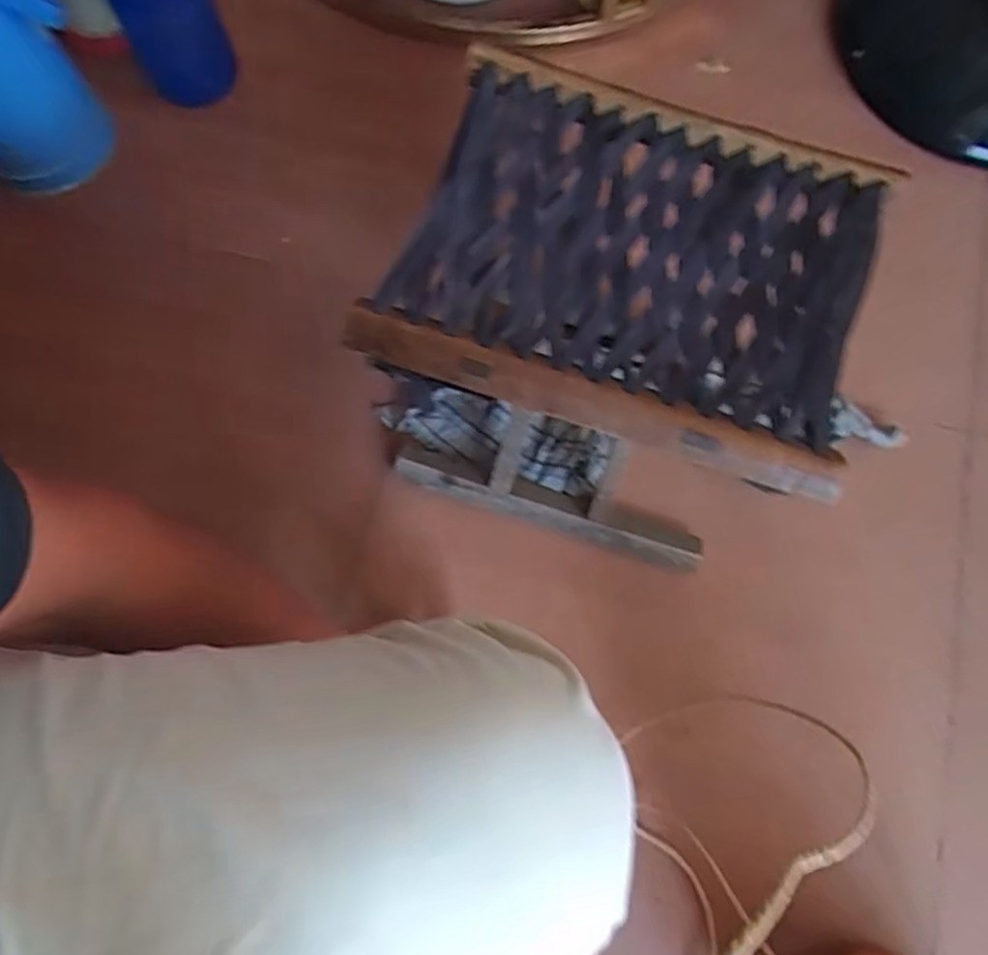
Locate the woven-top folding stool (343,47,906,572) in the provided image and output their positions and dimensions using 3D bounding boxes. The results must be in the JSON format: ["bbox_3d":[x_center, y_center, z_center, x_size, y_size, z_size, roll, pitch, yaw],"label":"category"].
[{"bbox_3d":[0.076,-0.103,0.605,0.326,0.314,0.247,18,75,4],"label":"woven-top folding stool"}]

